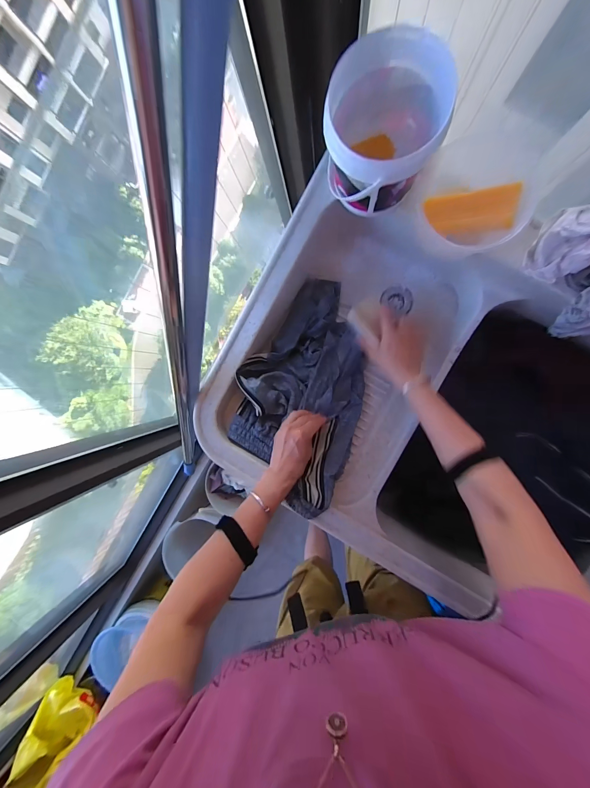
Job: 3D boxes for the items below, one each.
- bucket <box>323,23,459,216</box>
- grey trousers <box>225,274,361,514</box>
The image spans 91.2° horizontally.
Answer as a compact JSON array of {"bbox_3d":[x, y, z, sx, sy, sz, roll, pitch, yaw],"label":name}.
[{"bbox_3d":[0.109,-0.342,0.396,0.128,0.134,0.140,0,94,6],"label":"bucket"},{"bbox_3d":[0.017,-0.016,0.533,0.221,0.144,0.400,12,96,5],"label":"grey trousers"}]

